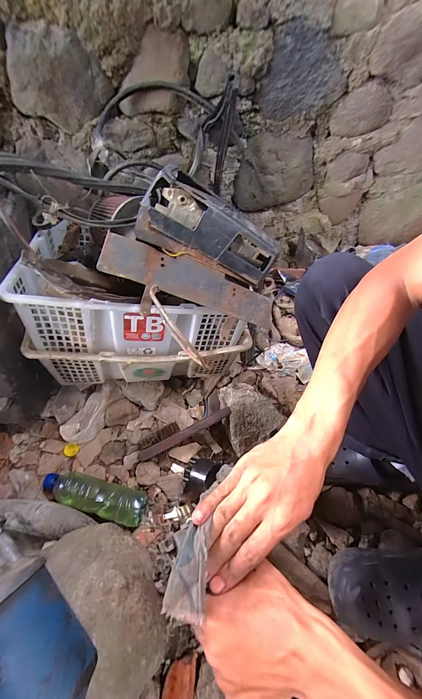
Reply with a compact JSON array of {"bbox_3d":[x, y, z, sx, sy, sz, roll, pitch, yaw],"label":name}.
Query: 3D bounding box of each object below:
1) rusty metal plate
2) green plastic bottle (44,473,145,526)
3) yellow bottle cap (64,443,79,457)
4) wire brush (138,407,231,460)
[{"bbox_3d":[-0.024,-0.122,0.517,0.338,0.011,0.075,14,72,-25],"label":"rusty metal plate"},{"bbox_3d":[-0.247,0.315,0.600,0.223,0.057,0.066,9,55,11],"label":"green plastic bottle"},{"bbox_3d":[-0.340,0.244,0.676,0.031,0.010,0.031,-2,53,3],"label":"yellow bottle cap"},{"bbox_3d":[-0.066,0.189,0.645,0.236,0.022,0.043,-25,54,5],"label":"wire brush"}]

